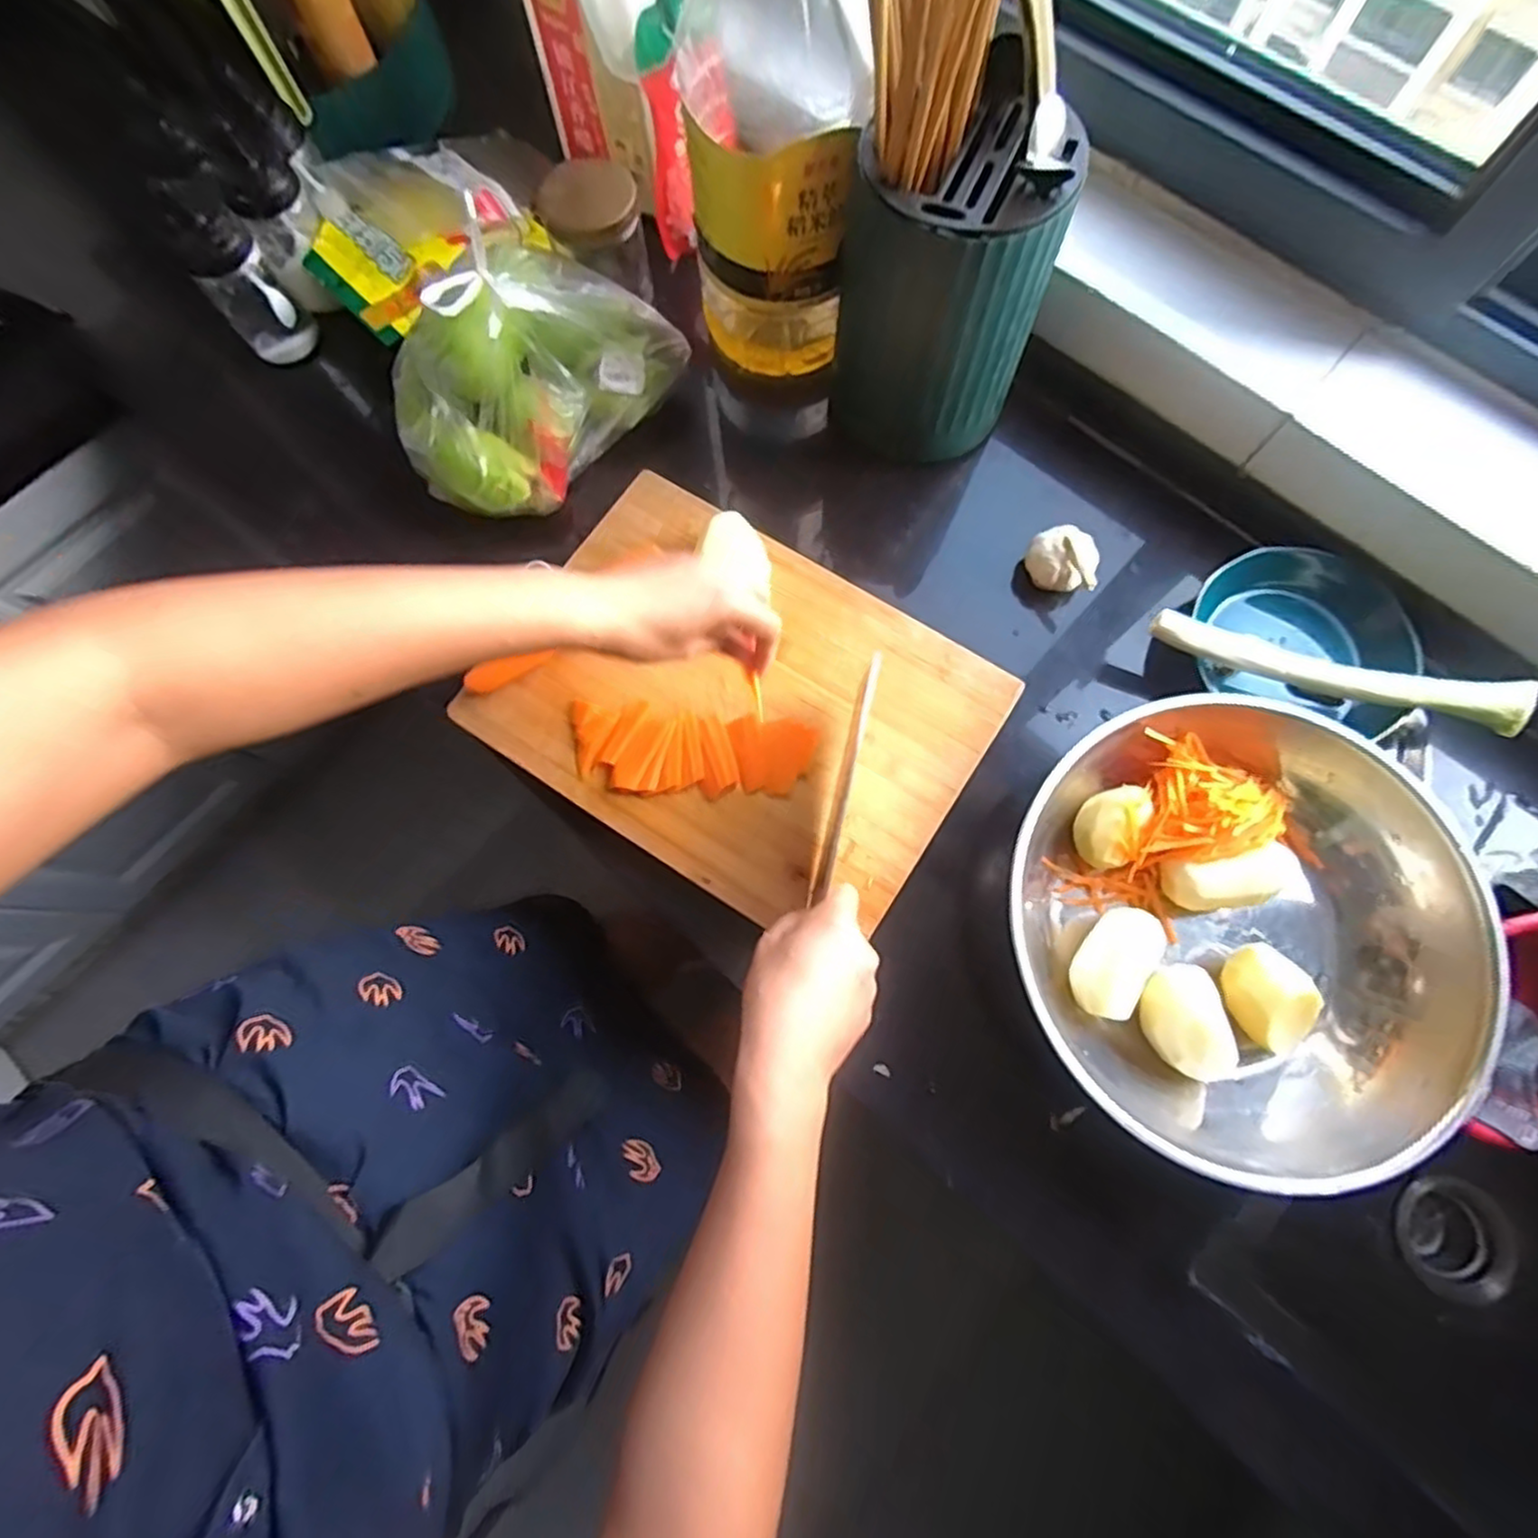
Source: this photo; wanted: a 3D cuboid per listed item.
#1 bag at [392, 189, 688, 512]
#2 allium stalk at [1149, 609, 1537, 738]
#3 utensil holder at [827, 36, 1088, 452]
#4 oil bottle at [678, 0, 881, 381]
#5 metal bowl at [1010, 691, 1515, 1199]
[{"bbox_3d":[-0.194,-0.339,0.558,0.249,0.139,0.169,-32,77,-7],"label":"bag"},{"bbox_3d":[0.419,-0.074,0.520,0.256,0.029,0.032,14,76,5],"label":"allium stalk"},{"bbox_3d":[0.133,-0.362,0.528,0.141,0.185,0.135,22,77,7],"label":"utensil holder"},{"bbox_3d":[0.000,-0.467,0.522,0.124,0.306,0.145,-11,75,-2],"label":"oil bottle"},{"bbox_3d":[0.321,0.107,0.490,0.297,0.085,0.302,0,75,1],"label":"metal bowl"}]

